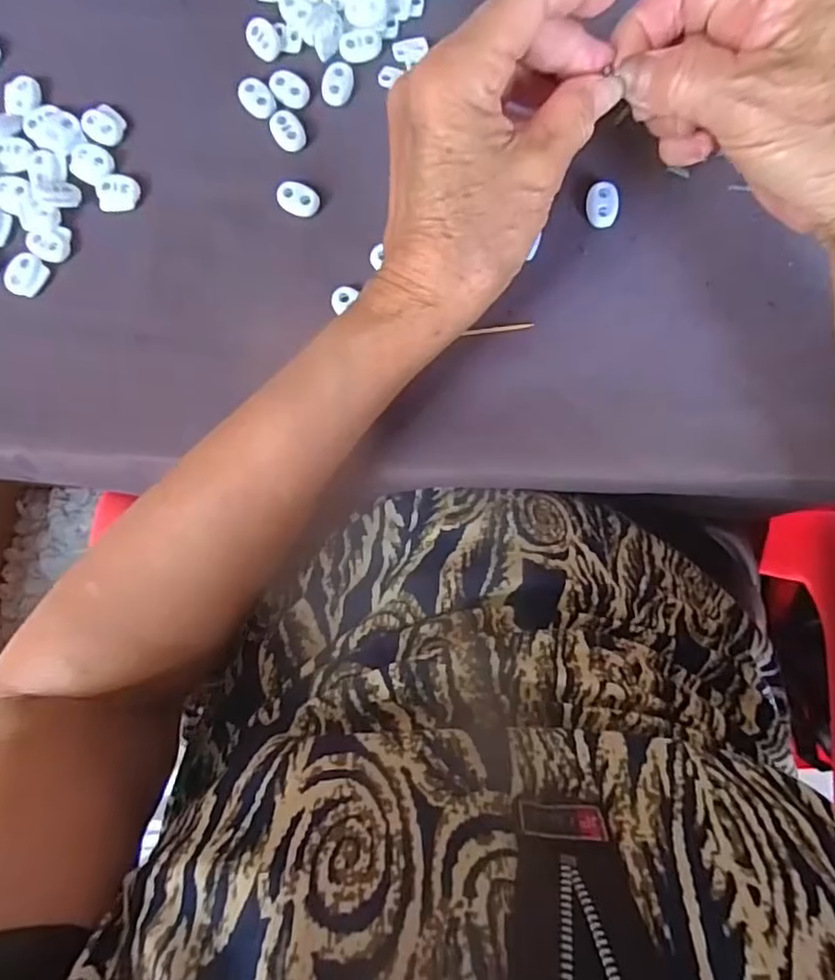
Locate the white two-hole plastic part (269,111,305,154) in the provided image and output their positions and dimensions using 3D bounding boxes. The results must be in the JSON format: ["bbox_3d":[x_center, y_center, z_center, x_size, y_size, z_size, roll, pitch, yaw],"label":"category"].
[{"bbox_3d":[-0.068,-0.189,0.314,0.016,0.004,0.023,-27,84,0],"label":"white two-hole plastic part"}]

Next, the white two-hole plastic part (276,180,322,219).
[{"bbox_3d":[-0.062,-0.152,0.311,0.022,0.004,0.016,34,87,5],"label":"white two-hole plastic part"}]

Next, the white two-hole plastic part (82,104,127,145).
[{"bbox_3d":[-0.169,-0.196,0.322,0.021,0.004,0.021,0,85,2],"label":"white two-hole plastic part"}]

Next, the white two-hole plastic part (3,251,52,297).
[{"bbox_3d":[-0.205,-0.113,0.313,0.017,0.006,0.022,38,87,5],"label":"white two-hole plastic part"}]

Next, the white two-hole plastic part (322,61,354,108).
[{"bbox_3d":[-0.042,-0.215,0.315,0.016,0.004,0.023,14,85,4],"label":"white two-hole plastic part"}]

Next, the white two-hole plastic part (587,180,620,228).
[{"bbox_3d":[0.095,-0.146,0.305,0.016,0.004,0.023,0,85,2],"label":"white two-hole plastic part"}]

